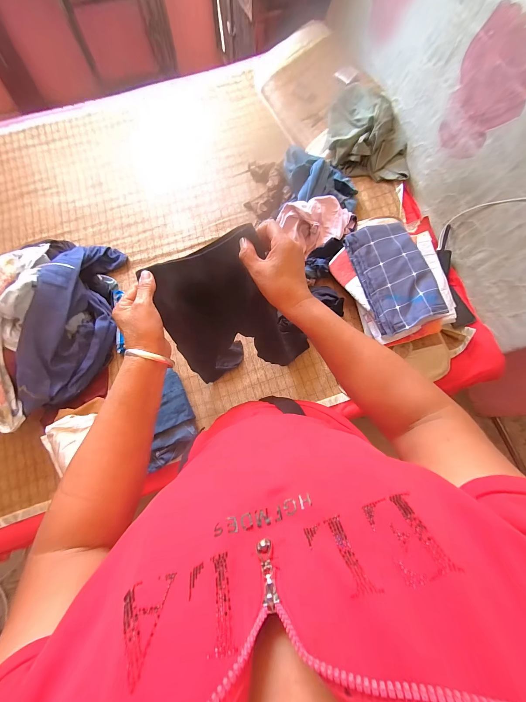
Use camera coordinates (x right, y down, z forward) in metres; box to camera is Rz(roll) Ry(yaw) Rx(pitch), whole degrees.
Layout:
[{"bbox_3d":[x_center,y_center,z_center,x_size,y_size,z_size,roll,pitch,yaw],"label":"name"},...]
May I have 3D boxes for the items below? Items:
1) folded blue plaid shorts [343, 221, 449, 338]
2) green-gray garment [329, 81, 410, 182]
[{"bbox_3d":[0.430,-0.248,0.840,0.220,0.069,0.348,-17,76,-5],"label":"folded blue plaid shorts"},{"bbox_3d":[0.427,-0.853,1.036,0.335,0.151,0.261,13,75,3],"label":"green-gray garment"}]

